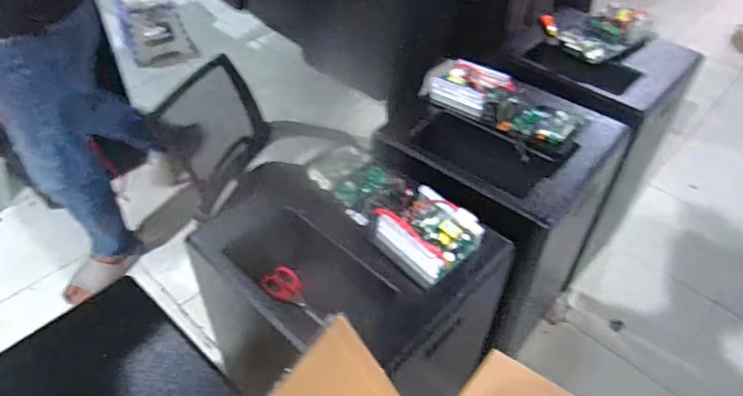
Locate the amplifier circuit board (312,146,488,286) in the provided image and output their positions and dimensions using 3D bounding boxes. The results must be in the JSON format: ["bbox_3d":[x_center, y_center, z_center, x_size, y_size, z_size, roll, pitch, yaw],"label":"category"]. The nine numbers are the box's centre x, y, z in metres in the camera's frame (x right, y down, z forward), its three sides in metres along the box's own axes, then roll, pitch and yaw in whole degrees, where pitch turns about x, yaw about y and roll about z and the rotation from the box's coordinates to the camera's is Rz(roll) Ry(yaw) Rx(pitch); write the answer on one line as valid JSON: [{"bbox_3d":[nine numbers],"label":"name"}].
[{"bbox_3d":[0.035,0.013,0.924,0.318,0.057,0.141,34,52,27],"label":"amplifier circuit board"}]

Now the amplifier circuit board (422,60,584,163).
[{"bbox_3d":[0.280,-0.199,1.146,0.341,0.058,0.142,34,52,27],"label":"amplifier circuit board"}]

